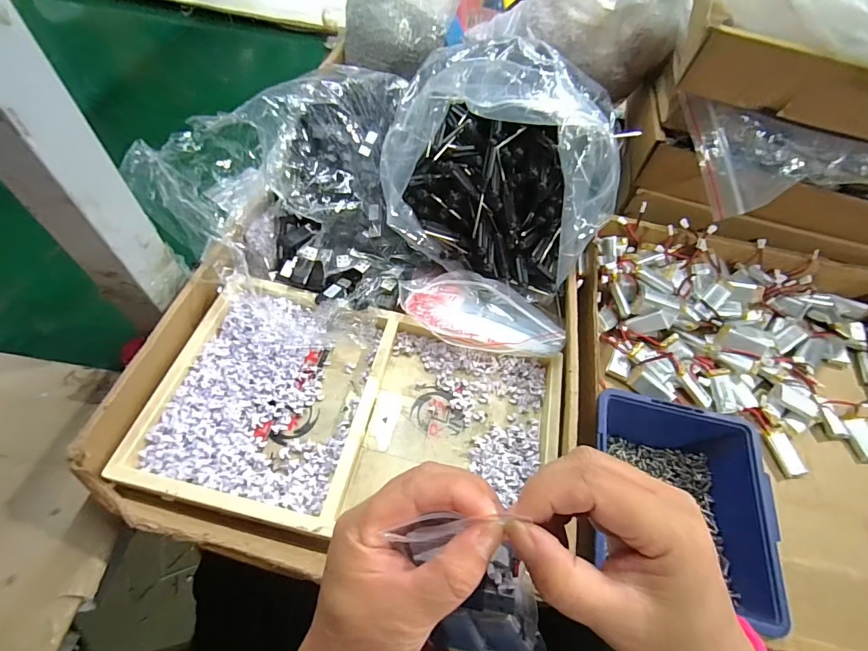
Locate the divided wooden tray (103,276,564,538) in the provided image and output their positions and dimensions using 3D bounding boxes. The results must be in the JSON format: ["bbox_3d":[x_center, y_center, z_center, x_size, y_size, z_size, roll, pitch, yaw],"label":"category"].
[{"bbox_3d":[-0.059,0.072,0.343,0.318,0.028,0.184,13,58,4],"label":"divided wooden tray"}]

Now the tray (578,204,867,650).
[{"bbox_3d":[0.303,0.074,0.368,0.342,0.063,0.376,13,58,4],"label":"tray"}]

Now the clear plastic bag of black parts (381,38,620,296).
[{"bbox_3d":[0.068,-0.161,0.409,0.216,0.133,0.214,22,58,8],"label":"clear plastic bag of black parts"}]

